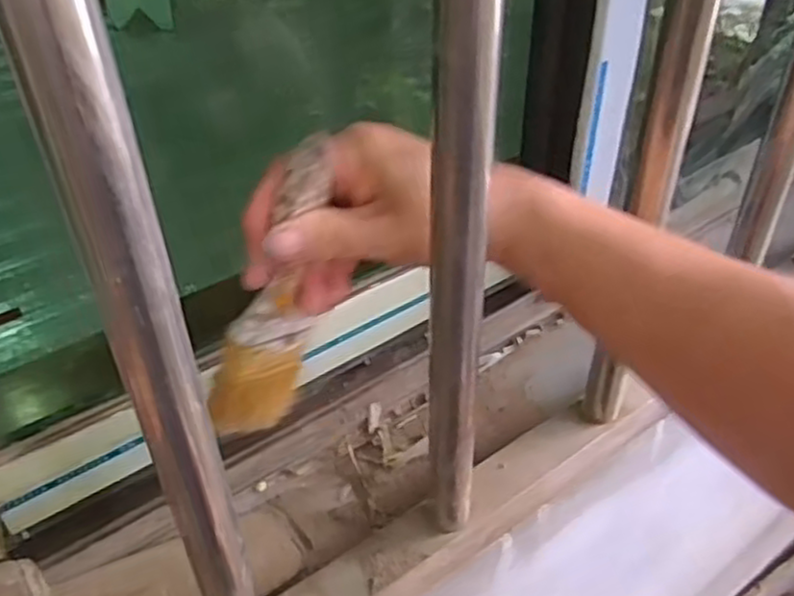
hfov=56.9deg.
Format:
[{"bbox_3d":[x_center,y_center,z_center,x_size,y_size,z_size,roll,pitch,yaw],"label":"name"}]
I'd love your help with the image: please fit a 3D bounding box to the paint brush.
[{"bbox_3d":[-0.055,0.004,0.341,0.048,0.180,0.010,-12,49,-35],"label":"paint brush"}]

